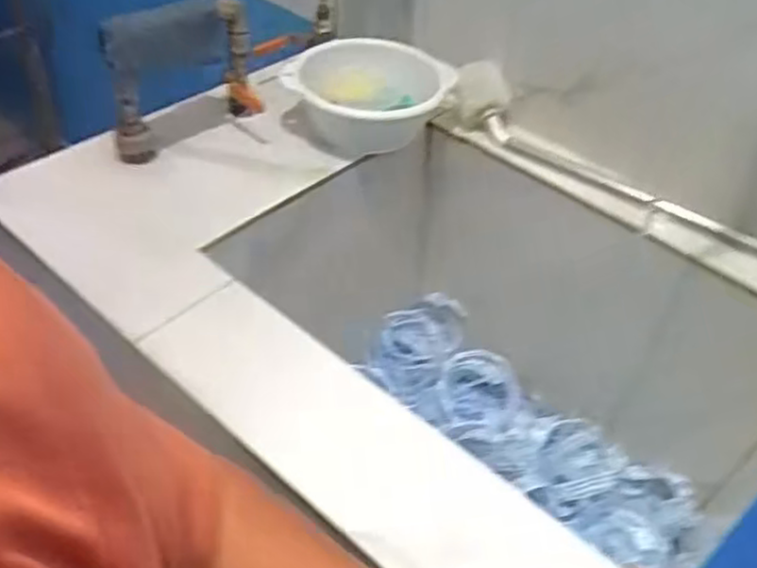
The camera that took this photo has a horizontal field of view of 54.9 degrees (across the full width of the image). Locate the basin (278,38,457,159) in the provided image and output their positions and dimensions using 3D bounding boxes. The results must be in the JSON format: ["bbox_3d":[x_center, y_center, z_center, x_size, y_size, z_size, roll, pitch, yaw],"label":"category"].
[{"bbox_3d":[-0.017,-0.265,1.033,0.221,0.084,0.215,2,43,-2],"label":"basin"}]

